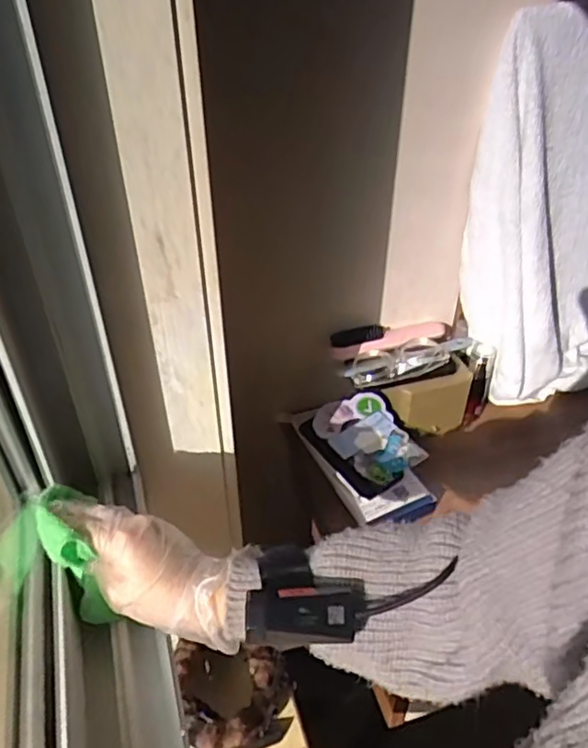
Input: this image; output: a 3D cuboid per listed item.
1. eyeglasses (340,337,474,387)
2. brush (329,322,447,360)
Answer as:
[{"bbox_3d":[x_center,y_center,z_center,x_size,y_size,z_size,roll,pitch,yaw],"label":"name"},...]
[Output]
[{"bbox_3d":[0.176,-0.023,0.928,0.202,0.026,0.058,-10,40,-12],"label":"eyeglasses"},{"bbox_3d":[0.152,-0.057,0.958,0.189,0.033,0.051,-11,41,-13],"label":"brush"}]

